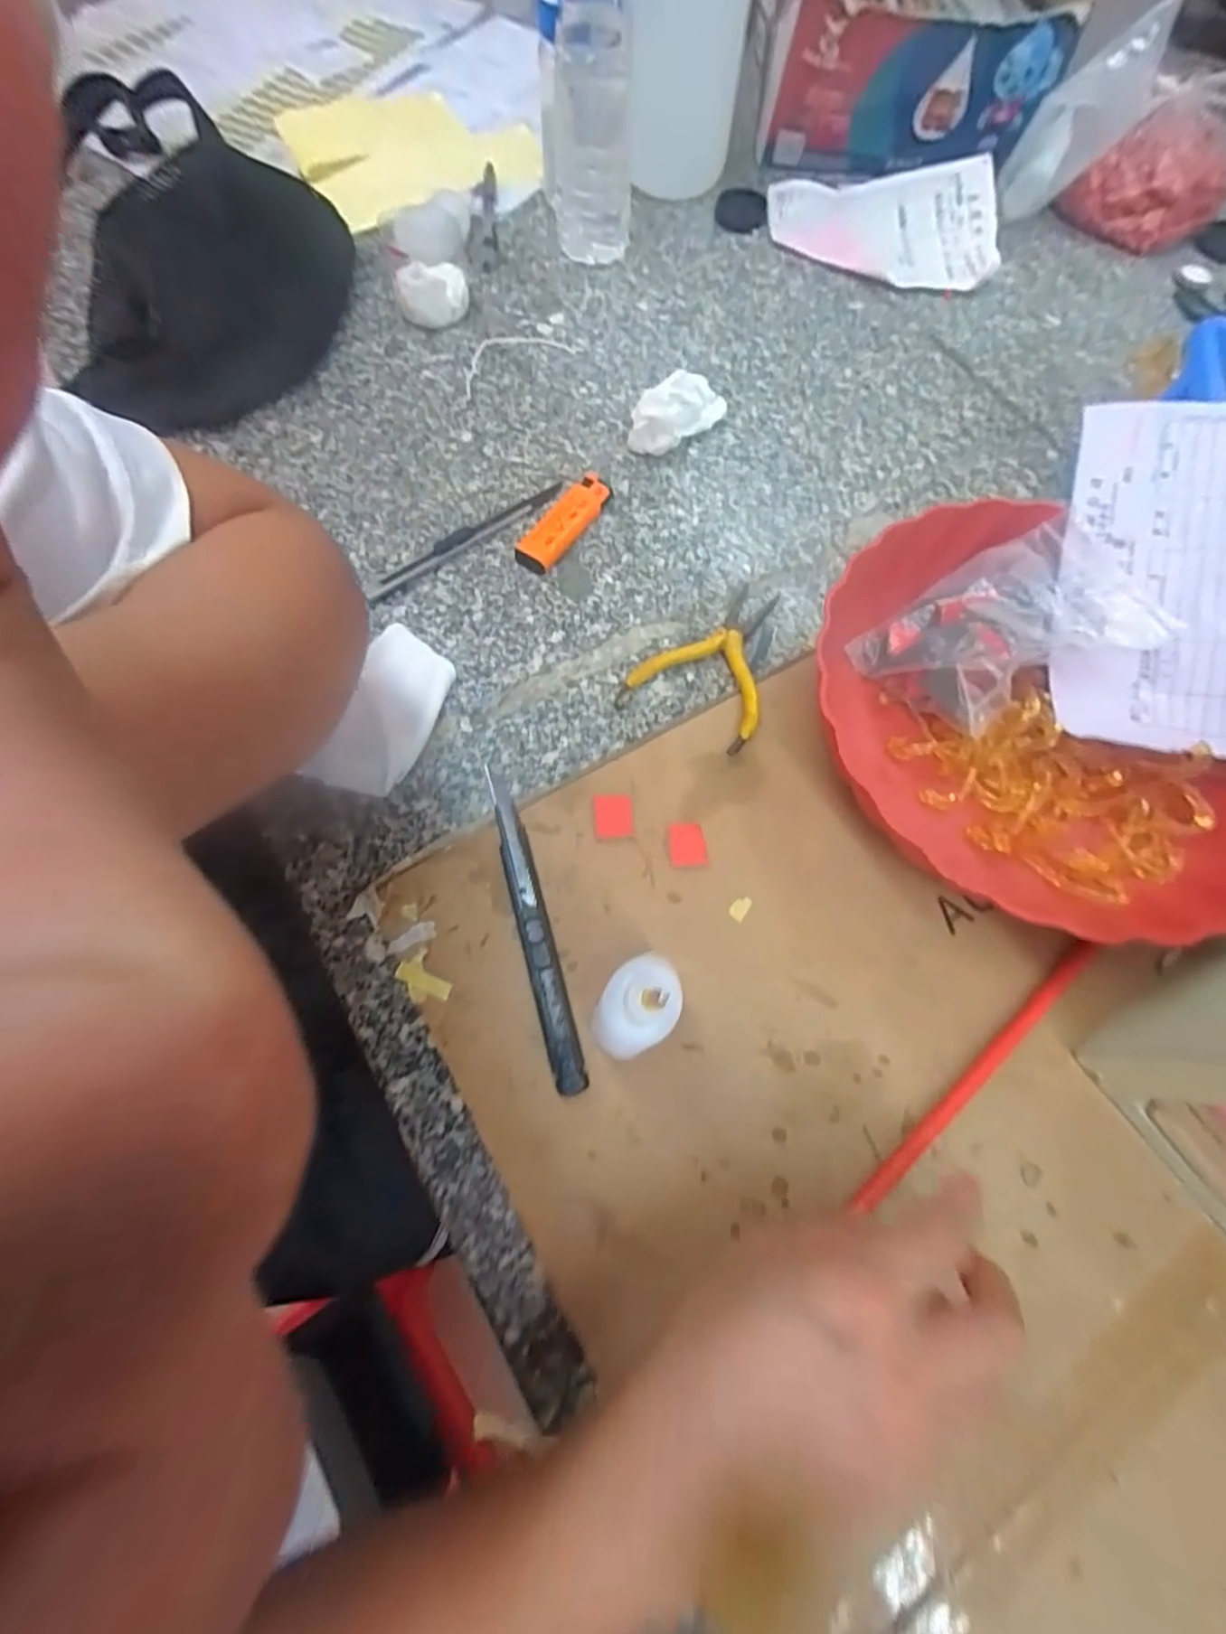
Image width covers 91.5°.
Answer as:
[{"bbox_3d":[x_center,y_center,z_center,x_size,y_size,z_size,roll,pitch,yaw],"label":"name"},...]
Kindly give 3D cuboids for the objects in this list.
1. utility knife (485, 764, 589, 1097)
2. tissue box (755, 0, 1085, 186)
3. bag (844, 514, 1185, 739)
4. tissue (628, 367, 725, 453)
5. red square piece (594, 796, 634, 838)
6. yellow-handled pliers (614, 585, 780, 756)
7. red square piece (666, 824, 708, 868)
[{"bbox_3d":[-0.039,0.049,0.289,0.016,0.012,0.157,-15,70,-8],"label":"utility knife"},{"bbox_3d":[0.248,-0.607,0.507,0.235,0.101,0.053,8,68,1],"label":"tissue box"},{"bbox_3d":[0.212,-0.103,0.324,0.135,0.022,0.089,-30,61,3],"label":"bag"},{"bbox_3d":[0.046,-0.276,0.408,0.026,0.039,0.074,43,73,13],"label":"tissue"},{"bbox_3d":[0.000,0.000,0.308,0.019,0.004,0.022,-3,81,1],"label":"red square piece"},{"bbox_3d":[0.064,-0.095,0.350,0.076,0.019,0.120,30,70,9],"label":"yellow-handled pliers"},{"bbox_3d":[0.038,0.014,0.306,0.019,0.004,0.021,-2,69,-3],"label":"red square piece"}]

